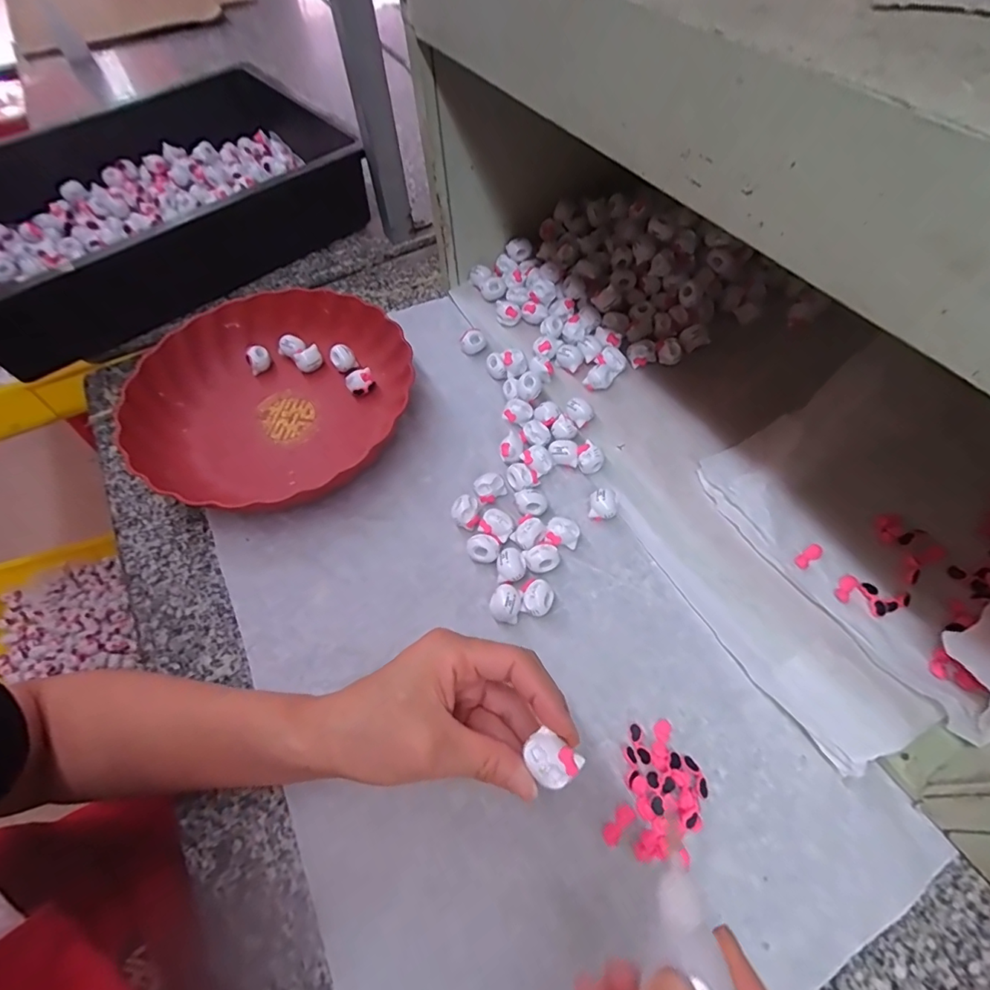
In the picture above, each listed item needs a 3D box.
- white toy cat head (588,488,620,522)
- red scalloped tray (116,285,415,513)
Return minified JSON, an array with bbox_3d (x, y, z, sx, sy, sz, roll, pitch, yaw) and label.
[{"bbox_3d":[0.088,0.007,0.395,0.023,0.021,0.023,-1,59,2],"label":"white toy cat head"},{"bbox_3d":[-0.198,-0.091,0.450,0.243,0.046,0.239,14,60,10],"label":"red scalloped tray"}]

